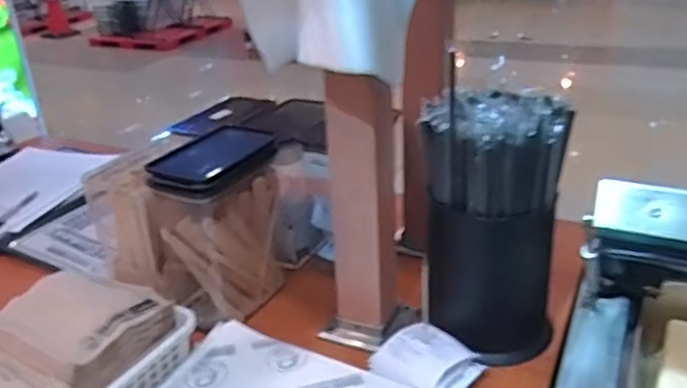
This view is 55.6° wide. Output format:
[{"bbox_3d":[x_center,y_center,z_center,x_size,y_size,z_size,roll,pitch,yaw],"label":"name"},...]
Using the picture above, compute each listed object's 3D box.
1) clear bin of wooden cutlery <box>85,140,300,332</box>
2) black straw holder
[{"bbox_3d":[-0.156,0.019,0.772,0.170,0.166,0.223,12,30,30],"label":"clear bin of wooden cutlery"},{"bbox_3d":[0.138,0.030,0.631,0.124,0.229,0.124,-3,26,2],"label":"black straw holder"}]

